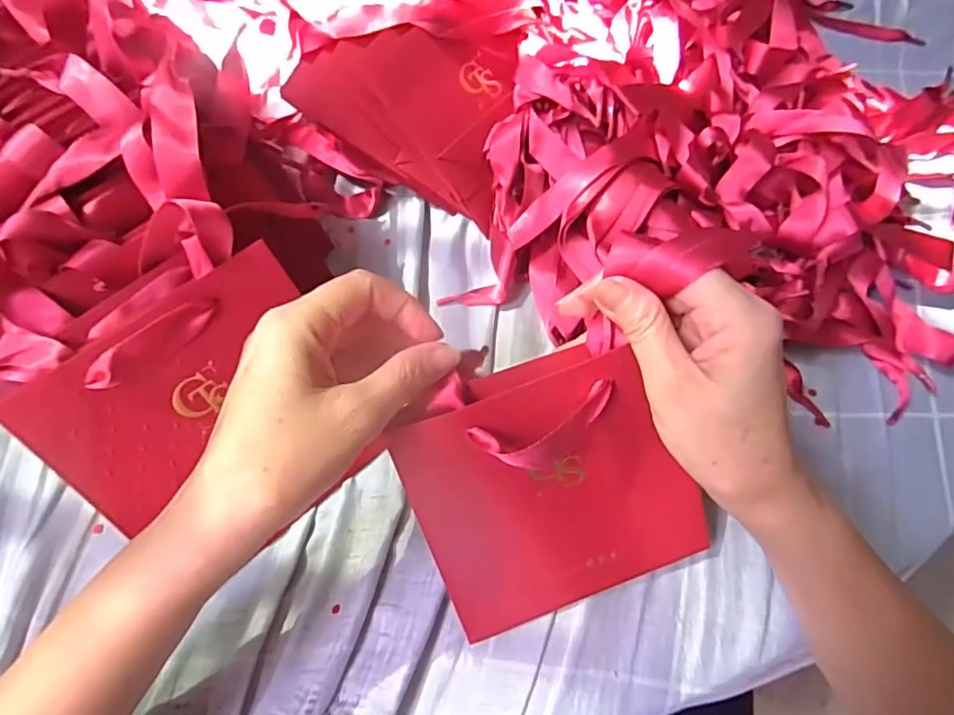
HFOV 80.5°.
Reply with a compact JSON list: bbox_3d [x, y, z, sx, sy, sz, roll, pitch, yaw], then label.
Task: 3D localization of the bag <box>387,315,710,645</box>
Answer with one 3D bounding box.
[{"bbox_3d":[0.040,0.067,0.270,0.132,0.143,0.021,-20,27,-3],"label":"bag"}]

